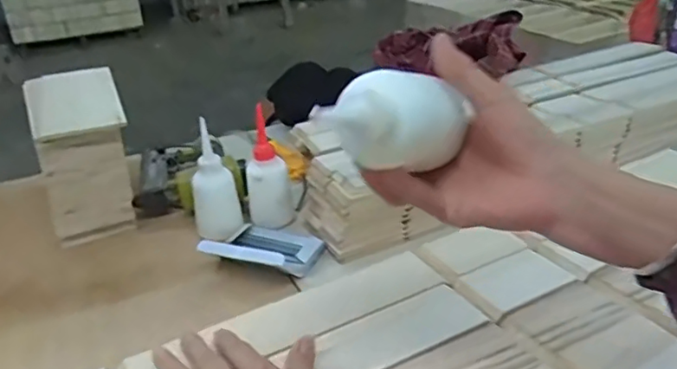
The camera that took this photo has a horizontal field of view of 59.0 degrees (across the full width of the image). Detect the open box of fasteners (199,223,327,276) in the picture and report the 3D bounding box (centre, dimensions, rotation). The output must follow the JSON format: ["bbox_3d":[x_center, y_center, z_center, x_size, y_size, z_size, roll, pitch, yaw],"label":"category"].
[{"bbox_3d":[-0.094,0.075,0.759,0.128,0.040,0.122,11,31,25],"label":"open box of fasteners"}]

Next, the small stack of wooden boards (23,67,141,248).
[{"bbox_3d":[-0.369,-0.045,0.879,0.115,0.179,0.239,-14,29,-19],"label":"small stack of wooden boards"}]

